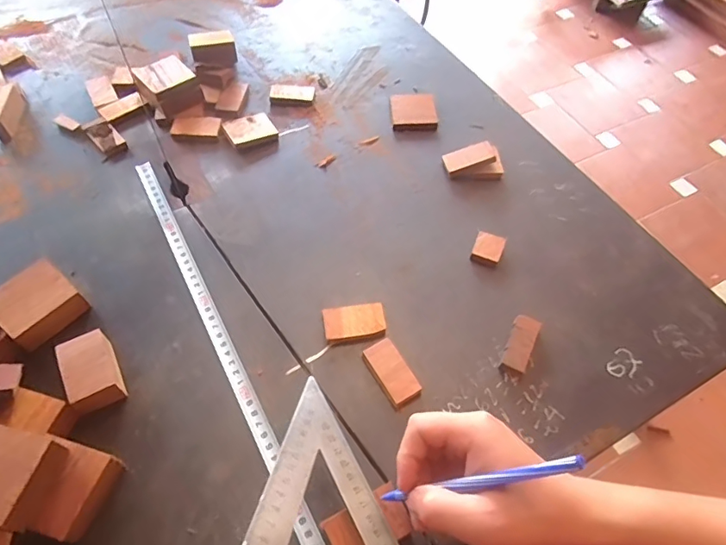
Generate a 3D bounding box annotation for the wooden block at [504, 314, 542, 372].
[{"bbox_3d":[0.140,0.062,0.433,0.023,0.012,0.057,26,58,14],"label":"wooden block"}]

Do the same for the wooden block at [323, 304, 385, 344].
[{"bbox_3d":[-0.007,0.046,0.441,0.053,0.011,0.032,-6,56,-7],"label":"wooden block"}]

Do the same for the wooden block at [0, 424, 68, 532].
[{"bbox_3d":[-0.239,0.135,0.328,0.064,0.031,0.056,14,58,6],"label":"wooden block"}]

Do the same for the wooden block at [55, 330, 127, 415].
[{"bbox_3d":[-0.219,0.082,0.396,0.036,0.027,0.063,-21,59,-17],"label":"wooden block"}]

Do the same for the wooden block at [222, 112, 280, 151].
[{"bbox_3d":[-0.132,-0.167,0.574,0.056,0.013,0.042,-23,60,-18],"label":"wooden block"}]

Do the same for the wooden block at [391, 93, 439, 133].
[{"bbox_3d":[0.063,-0.197,0.603,0.055,0.017,0.050,-2,55,-5],"label":"wooden block"}]

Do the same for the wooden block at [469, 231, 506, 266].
[{"bbox_3d":[0.125,-0.023,0.491,0.028,0.013,0.033,22,57,12],"label":"wooden block"}]

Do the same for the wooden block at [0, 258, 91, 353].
[{"bbox_3d":[-0.284,0.028,0.429,0.062,0.029,0.060,35,60,19],"label":"wooden block"}]

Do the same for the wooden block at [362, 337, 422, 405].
[{"bbox_3d":[0.024,0.084,0.416,0.027,0.011,0.054,-27,61,-20],"label":"wooden block"}]

